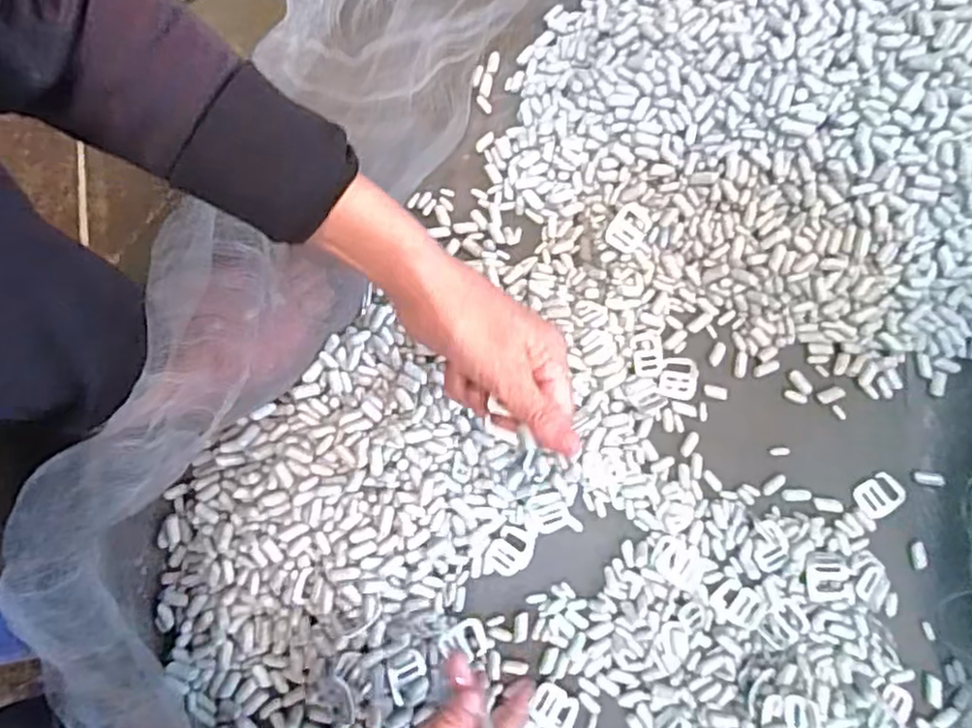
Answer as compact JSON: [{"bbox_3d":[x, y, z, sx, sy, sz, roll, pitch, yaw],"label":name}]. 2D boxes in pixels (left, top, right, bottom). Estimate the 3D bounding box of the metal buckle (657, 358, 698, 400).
[{"bbox_3d":[0.142,0.010,0.503,0.027,0.006,0.031,15,79,4],"label":"metal buckle"}]

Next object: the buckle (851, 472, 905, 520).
[{"bbox_3d":[0.281,0.094,0.487,0.034,0.004,0.025,-31,79,-5],"label":"buckle"}]

